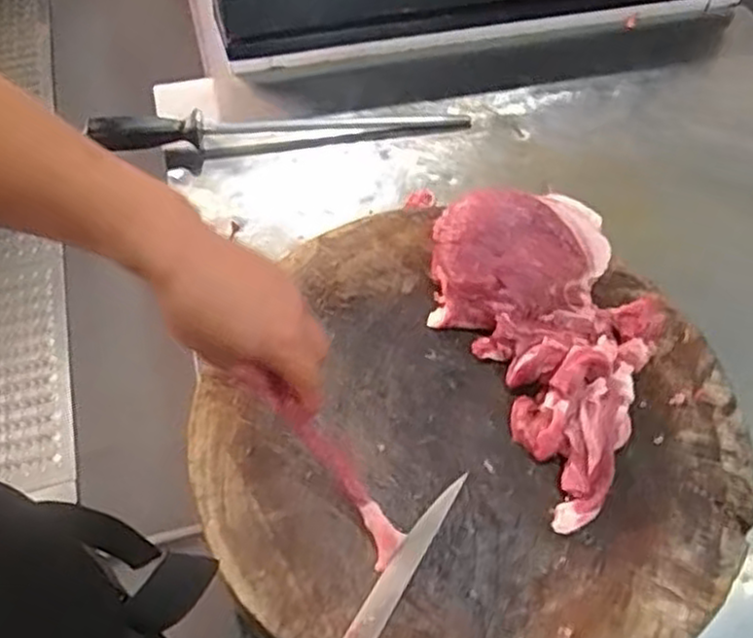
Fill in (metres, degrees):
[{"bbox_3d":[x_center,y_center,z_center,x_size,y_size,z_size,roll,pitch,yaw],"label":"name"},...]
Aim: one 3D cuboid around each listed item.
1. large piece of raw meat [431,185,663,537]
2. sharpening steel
[{"bbox_3d":[0.135,0.007,0.537,0.151,0.068,0.244,-12,54,-11],"label":"large piece of raw meat"},{"bbox_3d":[-0.097,-0.204,0.787,0.387,0.026,0.030,-4,53,-5],"label":"sharpening steel"}]

